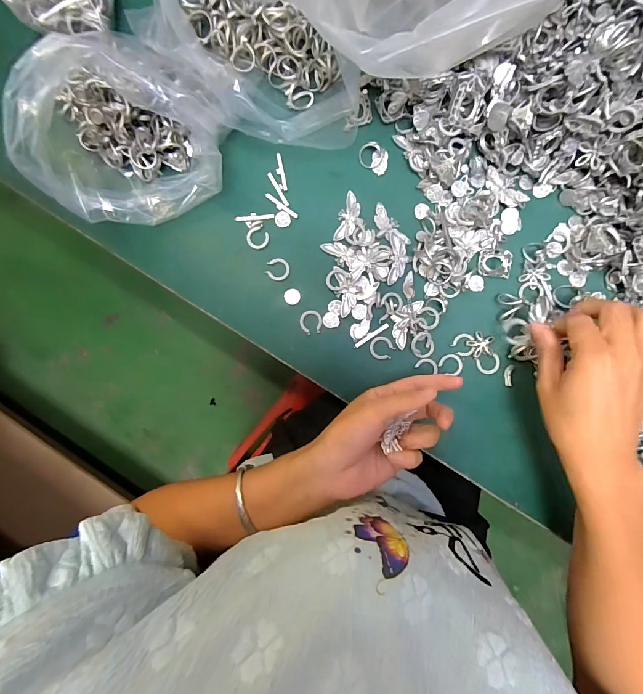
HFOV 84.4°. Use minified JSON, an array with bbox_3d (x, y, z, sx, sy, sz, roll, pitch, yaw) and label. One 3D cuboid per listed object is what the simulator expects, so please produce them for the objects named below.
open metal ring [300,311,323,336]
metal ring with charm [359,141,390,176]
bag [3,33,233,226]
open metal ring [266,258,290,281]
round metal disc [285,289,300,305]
[{"bbox_3d":[-0.010,-0.024,0.340,0.021,0.004,0.022,0,89,2],"label":"open metal ring"},{"bbox_3d":[0.051,-0.182,0.337,0.030,0.010,0.023,29,90,2],"label":"metal ring with charm"},{"bbox_3d":[-0.172,-0.183,0.294,0.175,0.106,0.150,20,90,2],"label":"bag"},{"bbox_3d":[-0.042,-0.075,0.340,0.022,0.004,0.021,0,89,2],"label":"open metal ring"},{"bbox_3d":[-0.028,-0.048,0.341,0.015,0.004,0.015,0,89,2],"label":"round metal disc"}]

